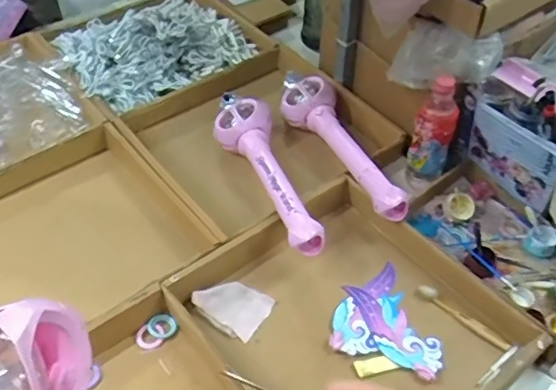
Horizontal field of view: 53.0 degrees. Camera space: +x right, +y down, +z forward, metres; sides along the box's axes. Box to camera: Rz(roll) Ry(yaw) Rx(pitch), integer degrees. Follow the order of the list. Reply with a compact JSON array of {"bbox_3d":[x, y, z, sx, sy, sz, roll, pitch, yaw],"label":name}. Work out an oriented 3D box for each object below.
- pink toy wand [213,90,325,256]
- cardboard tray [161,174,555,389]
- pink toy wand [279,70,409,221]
[{"bbox_3d":[-0.017,-0.038,0.902,0.094,0.084,0.368,-15,50,-15],"label":"pink toy wand"},{"bbox_3d":[0.098,0.167,0.754,0.352,0.057,0.380,-31,56,-26],"label":"cardboard tray"},{"bbox_3d":[0.112,-0.092,0.944,0.090,0.071,0.366,-21,52,-19],"label":"pink toy wand"}]

